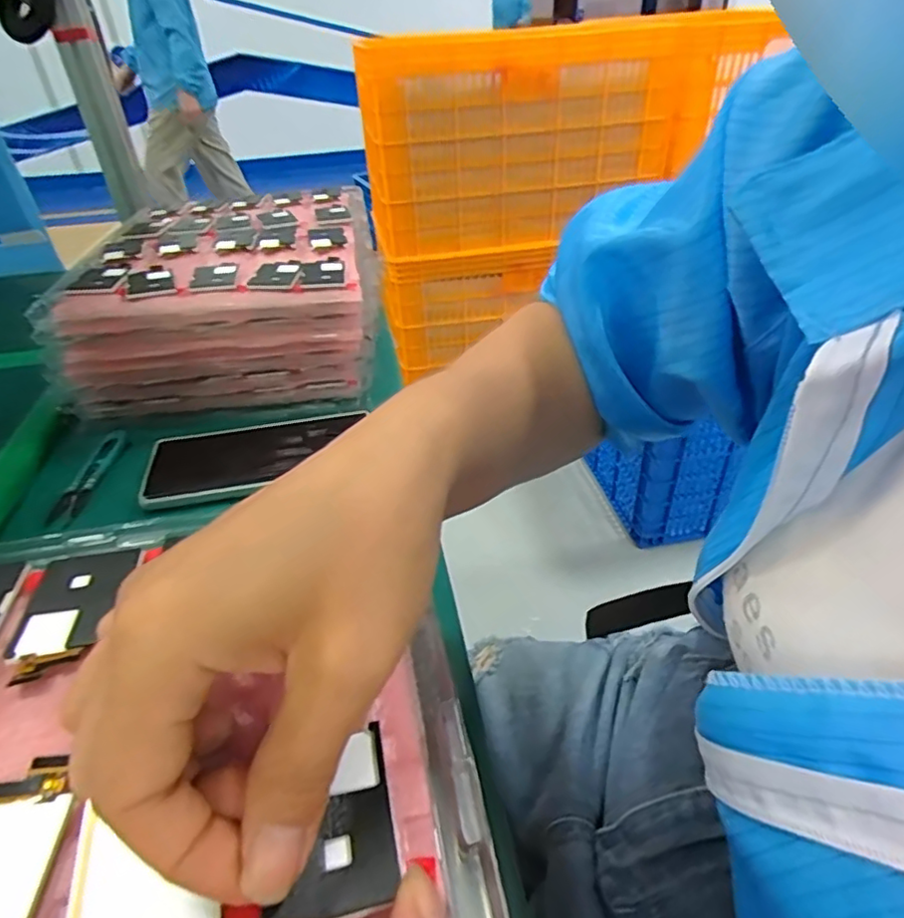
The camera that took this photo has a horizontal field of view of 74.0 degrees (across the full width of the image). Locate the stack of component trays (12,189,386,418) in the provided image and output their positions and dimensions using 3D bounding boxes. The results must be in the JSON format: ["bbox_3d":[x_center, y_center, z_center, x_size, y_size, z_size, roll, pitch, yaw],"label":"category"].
[{"bbox_3d":[-0.203,-0.172,0.589,0.252,0.098,0.309,-6,37,-4],"label":"stack of component trays"}]

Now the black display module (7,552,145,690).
[{"bbox_3d":[-0.139,0.056,0.221,0.030,0.007,0.054,-7,37,-5],"label":"black display module"}]

